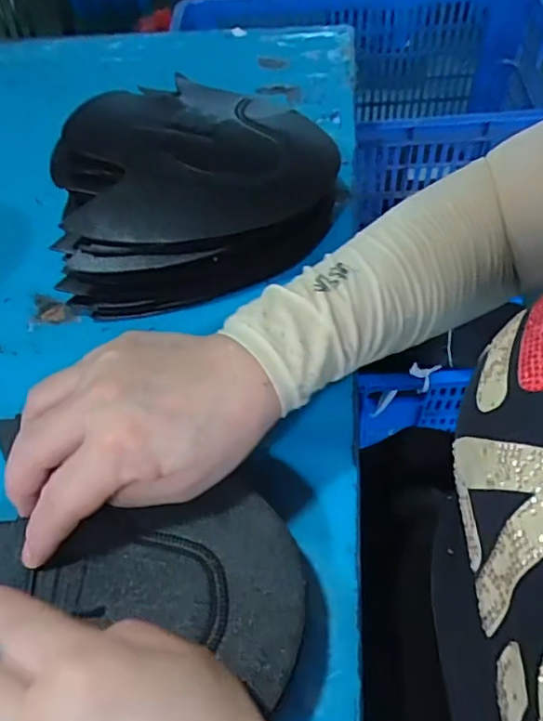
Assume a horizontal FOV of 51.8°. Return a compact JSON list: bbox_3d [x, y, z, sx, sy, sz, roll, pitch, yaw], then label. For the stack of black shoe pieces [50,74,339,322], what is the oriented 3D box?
[{"bbox_3d":[-0.053,-0.126,0.416,0.194,0.092,0.153,-10,53,-5],"label":"stack of black shoe pieces"}]

